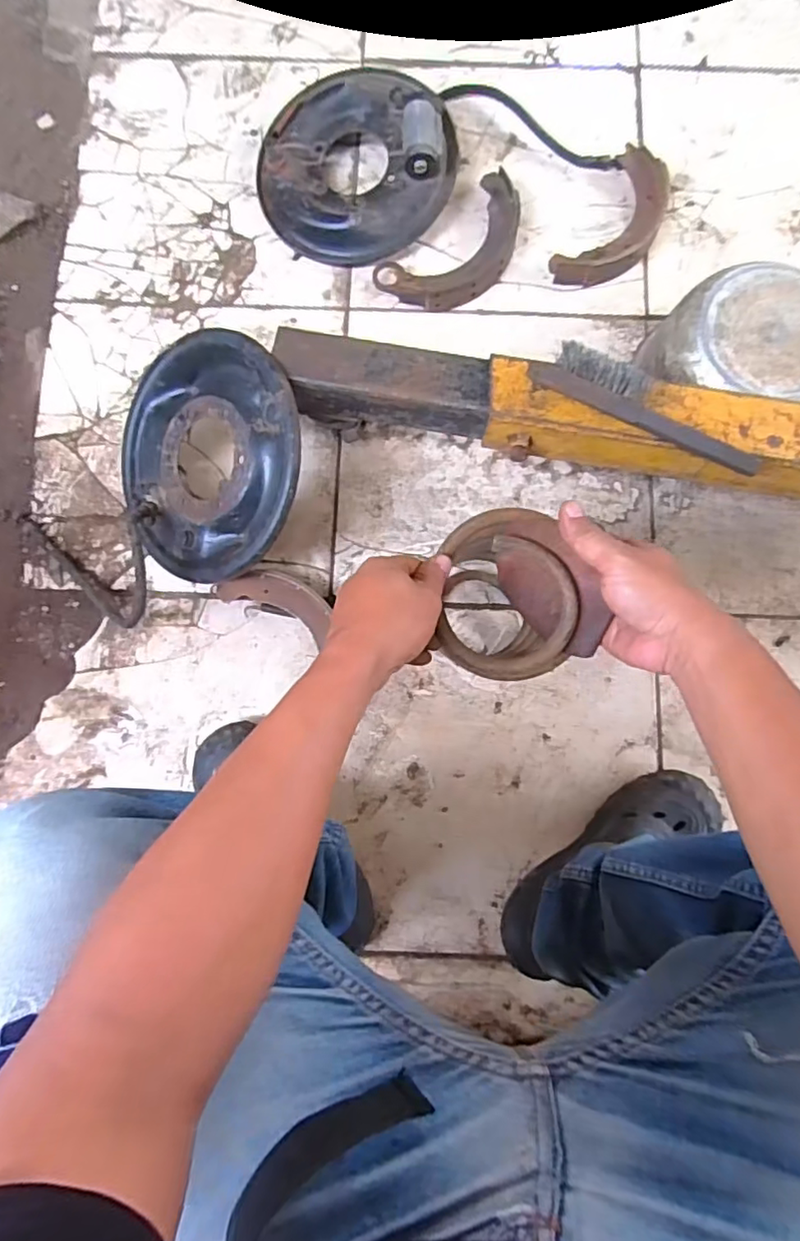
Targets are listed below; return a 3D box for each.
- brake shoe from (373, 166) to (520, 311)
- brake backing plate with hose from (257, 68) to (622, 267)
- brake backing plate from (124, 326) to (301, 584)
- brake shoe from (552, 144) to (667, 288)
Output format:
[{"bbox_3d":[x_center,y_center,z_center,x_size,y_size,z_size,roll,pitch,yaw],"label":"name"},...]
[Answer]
[{"bbox_3d":[0.083,-0.493,0.795,0.216,0.034,0.115,-41,84,-4],"label":"brake shoe"},{"bbox_3d":[0.041,-0.649,0.802,0.482,0.083,0.248,-17,83,-1],"label":"brake backing plate with hose"},{"bbox_3d":[-0.221,-0.183,0.673,0.267,0.030,0.262,3,96,30],"label":"brake backing plate"},{"bbox_3d":[0.295,-0.531,0.800,0.099,0.034,0.211,34,85,5],"label":"brake shoe"}]

